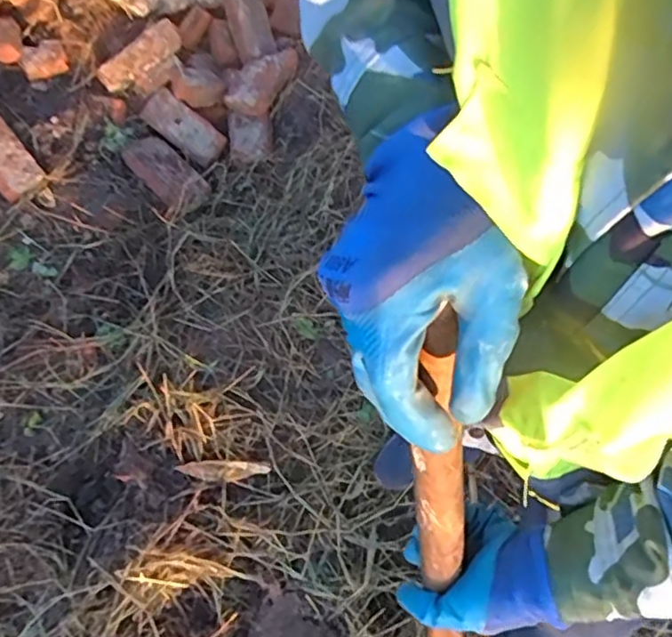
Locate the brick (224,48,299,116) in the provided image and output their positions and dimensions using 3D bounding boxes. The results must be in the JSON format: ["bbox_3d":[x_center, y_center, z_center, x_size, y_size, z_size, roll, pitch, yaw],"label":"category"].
[{"bbox_3d":[-0.206,-0.684,1.783,0.110,0.065,0.260,38,72,15],"label":"brick"}]

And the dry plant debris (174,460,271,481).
[{"bbox_3d":[-0.228,0.309,1.273,0.182,0.006,0.039,1,66,1],"label":"dry plant debris"}]

